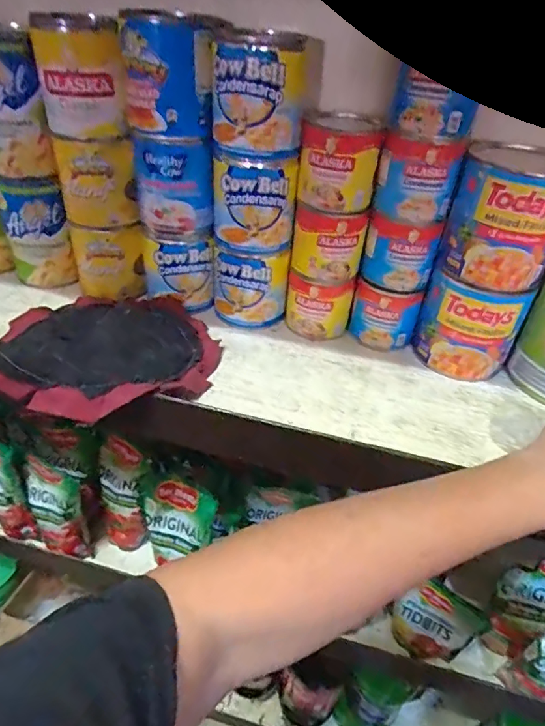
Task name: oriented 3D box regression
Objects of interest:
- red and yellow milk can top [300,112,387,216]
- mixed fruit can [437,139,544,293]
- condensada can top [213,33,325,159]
[{"bbox_3d":[0.056,-0.164,0.394,0.065,0.061,0.060,10,39,7],"label":"red and yellow milk can top"},{"bbox_3d":[0.186,-0.117,0.383,0.081,0.092,0.085,20,42,18],"label":"mixed fruit can"},{"bbox_3d":[-0.004,-0.208,0.375,0.077,0.077,0.066,7,39,3],"label":"condensada can top"}]

